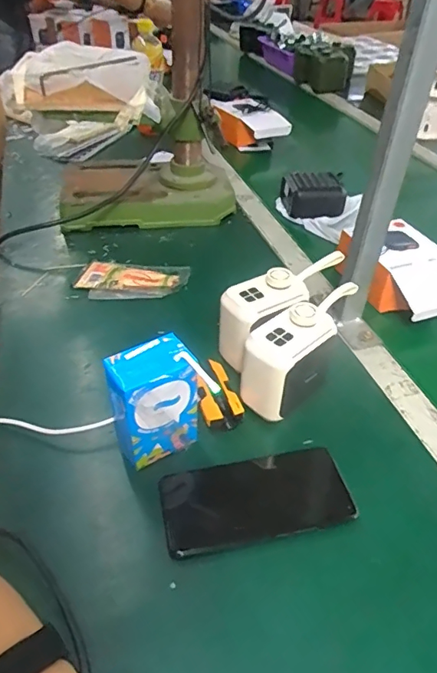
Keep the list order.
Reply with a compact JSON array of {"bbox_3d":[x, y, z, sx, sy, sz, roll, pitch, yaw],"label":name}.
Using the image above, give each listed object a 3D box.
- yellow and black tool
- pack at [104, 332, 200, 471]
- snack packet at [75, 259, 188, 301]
[{"bbox_3d":[-0.003,0.059,0.480,0.038,0.017,0.078,-12,42,-16],"label":"yellow and black tool"},{"bbox_3d":[-0.058,0.056,0.413,0.074,0.103,0.048,-20,45,-23],"label":"pack"},{"bbox_3d":[-0.115,-0.076,0.650,0.147,0.018,0.077,-1,41,-4],"label":"snack packet"}]

